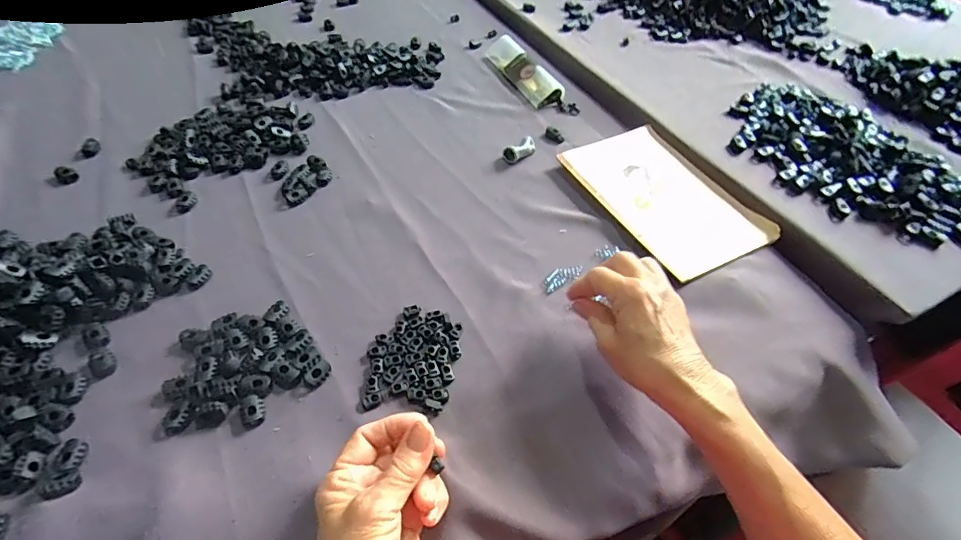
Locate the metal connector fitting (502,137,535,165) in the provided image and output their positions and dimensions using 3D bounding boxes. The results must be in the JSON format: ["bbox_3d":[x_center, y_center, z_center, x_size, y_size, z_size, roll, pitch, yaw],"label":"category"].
[{"bbox_3d":[0.047,-0.145,0.545,0.023,0.018,0.046,37,58,24],"label":"metal connector fitting"}]

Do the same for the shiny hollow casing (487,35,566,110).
[{"bbox_3d":[0.058,-0.287,0.656,0.046,0.022,0.163,-21,56,-19],"label":"shiny hollow casing"}]

